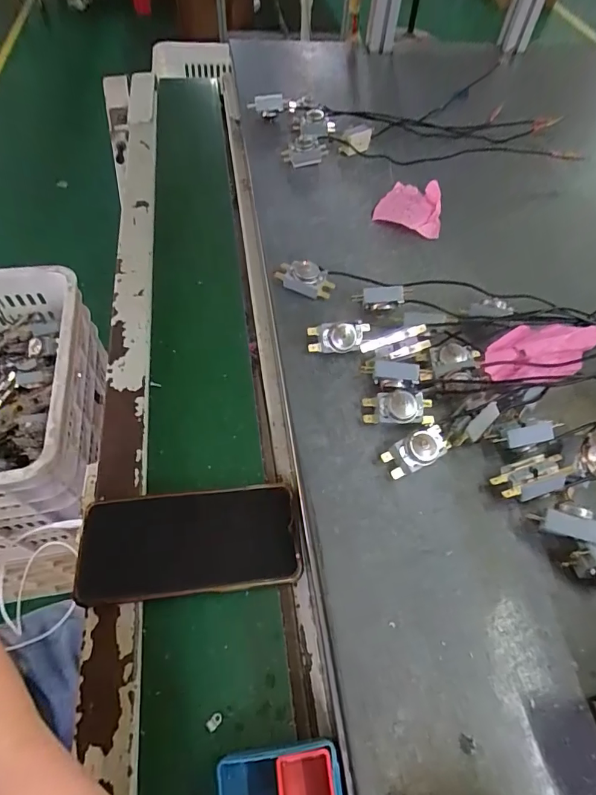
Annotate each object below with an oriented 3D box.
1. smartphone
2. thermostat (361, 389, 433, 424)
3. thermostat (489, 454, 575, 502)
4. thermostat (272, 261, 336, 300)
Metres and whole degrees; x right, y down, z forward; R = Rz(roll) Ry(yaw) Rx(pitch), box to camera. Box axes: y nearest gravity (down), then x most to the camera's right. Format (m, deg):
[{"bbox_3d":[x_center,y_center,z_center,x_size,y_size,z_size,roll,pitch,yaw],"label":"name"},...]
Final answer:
[{"bbox_3d":[-0.083,0.111,0.341,0.159,0.011,0.076,-5,60,-6],"label":"smartphone"},{"bbox_3d":[0.085,0.009,0.375,0.059,0.021,0.026,4,57,0],"label":"thermostat"},{"bbox_3d":[0.184,0.064,0.349,0.058,0.019,0.030,-13,59,-10],"label":"thermostat"},{"bbox_3d":[0.005,-0.121,0.453,0.058,0.027,0.023,18,59,9],"label":"thermostat"}]

